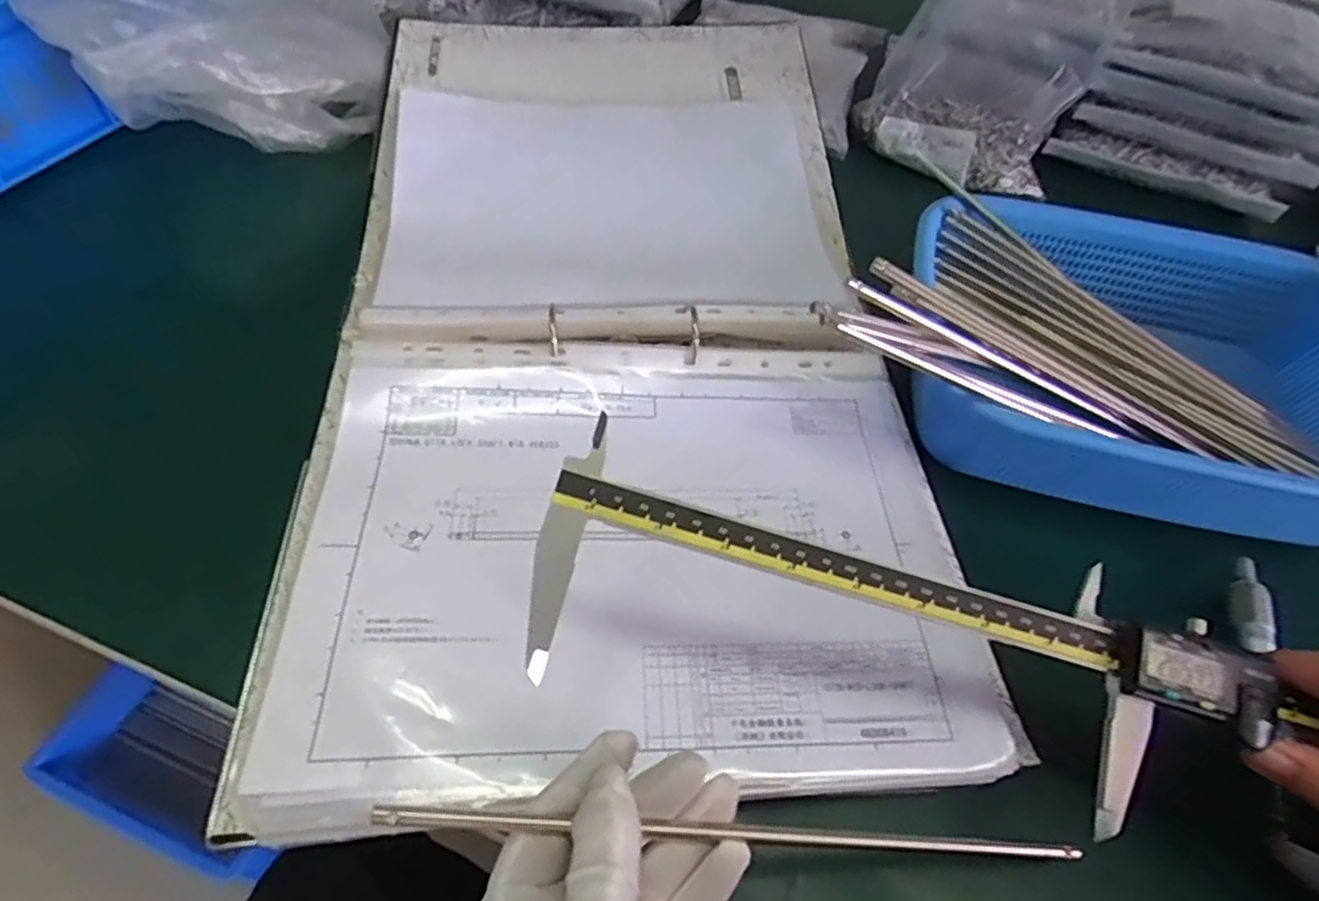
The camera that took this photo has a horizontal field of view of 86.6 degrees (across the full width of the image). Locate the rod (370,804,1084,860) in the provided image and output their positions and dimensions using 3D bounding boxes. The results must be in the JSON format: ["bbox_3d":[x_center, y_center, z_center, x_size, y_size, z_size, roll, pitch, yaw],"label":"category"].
[{"bbox_3d":[0.039,0.139,0.253,0.267,0.006,0.006,10,53,-13],"label":"rod"}]

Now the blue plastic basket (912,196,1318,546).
[{"bbox_3d":[0.291,-0.049,0.423,0.274,0.076,0.200,13,54,4],"label":"blue plastic basket"}]

